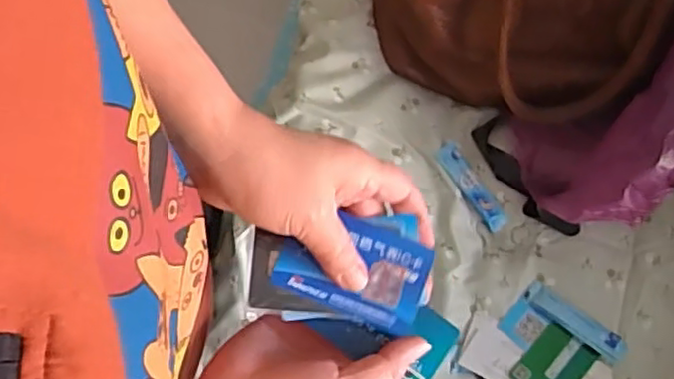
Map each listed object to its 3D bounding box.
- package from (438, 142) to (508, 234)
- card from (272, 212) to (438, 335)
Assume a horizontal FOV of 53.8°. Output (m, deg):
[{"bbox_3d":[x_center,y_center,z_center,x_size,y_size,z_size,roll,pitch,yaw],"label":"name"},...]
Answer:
[{"bbox_3d":[0.144,-0.003,0.708,0.028,0.009,0.105,-37,93,-8],"label":"package"},{"bbox_3d":[0.010,0.047,0.391,0.085,0.005,0.055,22,79,-3],"label":"card"}]

